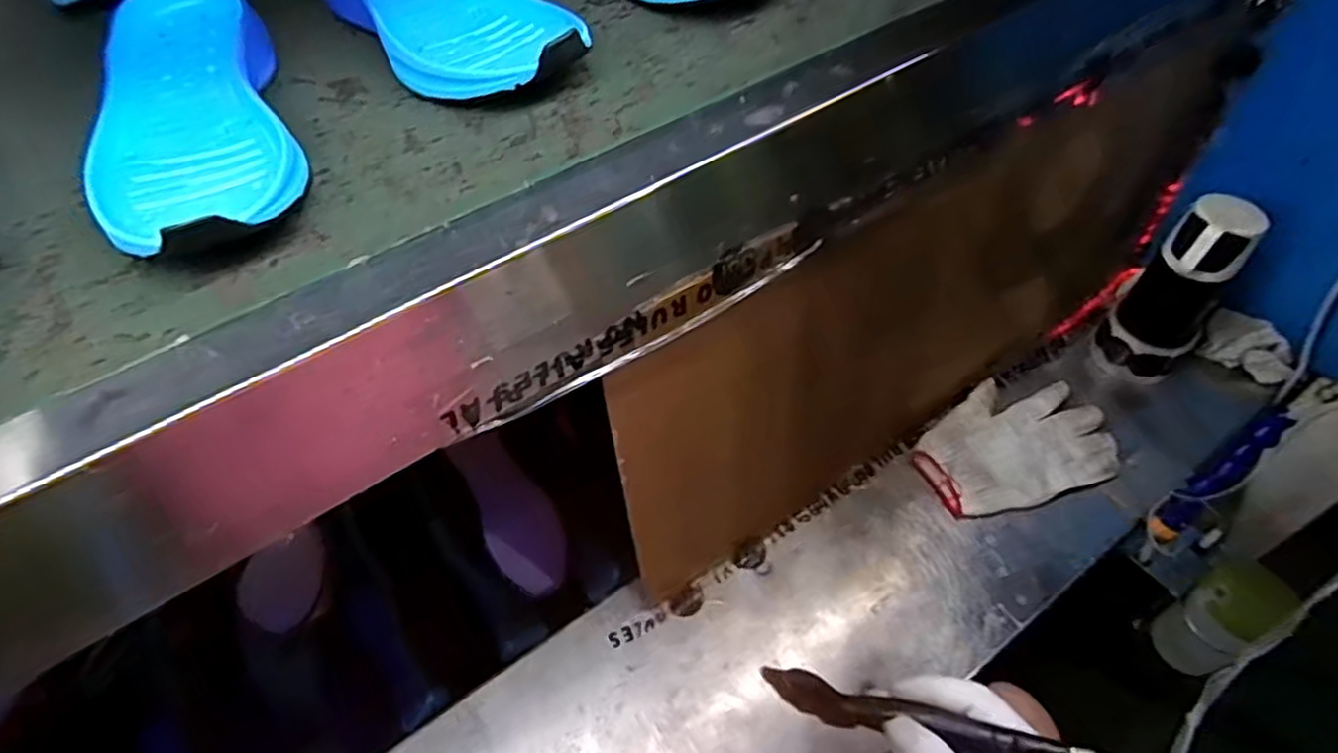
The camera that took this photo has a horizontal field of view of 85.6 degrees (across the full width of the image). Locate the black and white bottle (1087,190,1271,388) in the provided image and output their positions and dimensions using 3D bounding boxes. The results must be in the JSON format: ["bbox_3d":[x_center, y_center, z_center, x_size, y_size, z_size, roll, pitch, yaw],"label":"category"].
[{"bbox_3d":[0.494,-0.081,0.708,0.078,0.199,0.081,-38,59,-24],"label":"black and white bottle"}]

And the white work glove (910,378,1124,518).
[{"bbox_3d":[0.343,0.065,0.718,0.197,0.023,0.121,-17,53,-10],"label":"white work glove"}]

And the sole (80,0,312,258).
[{"bbox_3d":[-0.245,-0.133,0.367,0.090,0.051,0.214,-22,54,-14],"label":"sole"}]

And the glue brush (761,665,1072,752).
[{"bbox_3d":[0.121,0.179,0.374,0.147,0.023,0.016,4,50,29],"label":"glue brush"}]

